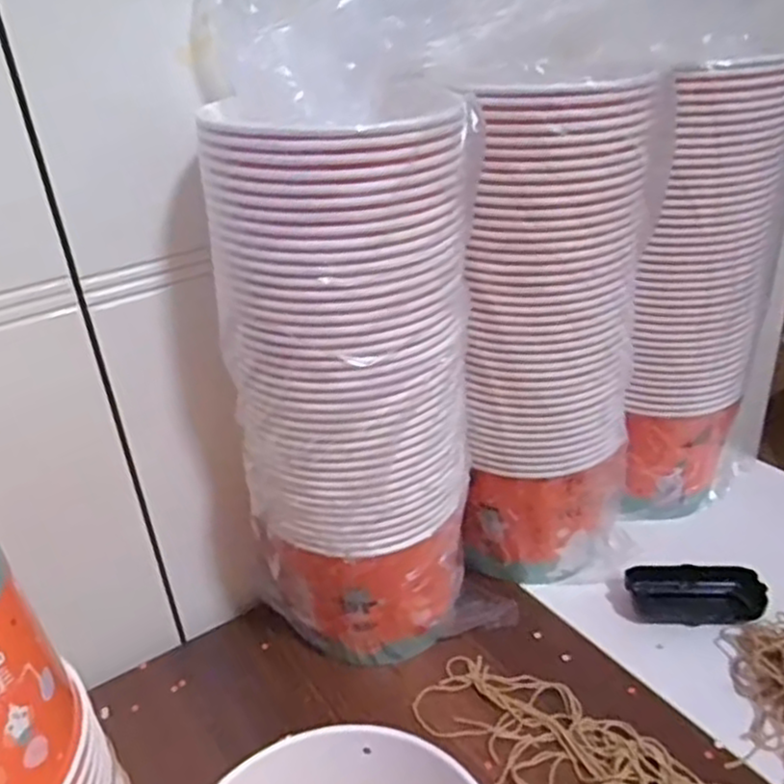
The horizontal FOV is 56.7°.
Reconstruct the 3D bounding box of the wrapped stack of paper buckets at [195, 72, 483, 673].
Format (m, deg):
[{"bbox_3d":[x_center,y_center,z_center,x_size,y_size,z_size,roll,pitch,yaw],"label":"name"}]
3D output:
[{"bbox_3d":[-0.020,0.012,0.538,0.157,0.437,0.139,4,30,16],"label":"wrapped stack of paper buckets"}]

